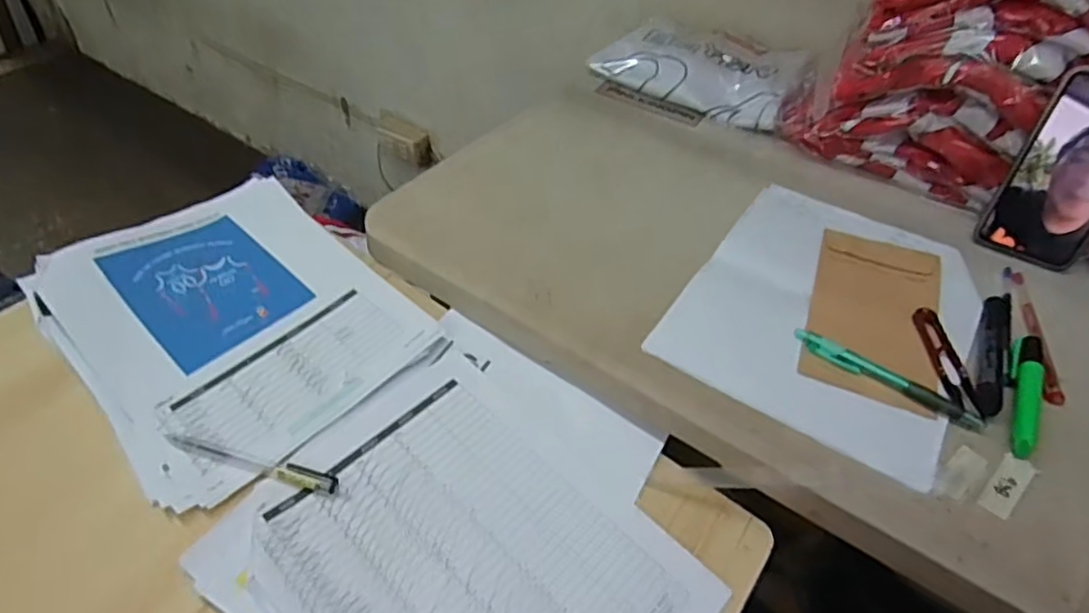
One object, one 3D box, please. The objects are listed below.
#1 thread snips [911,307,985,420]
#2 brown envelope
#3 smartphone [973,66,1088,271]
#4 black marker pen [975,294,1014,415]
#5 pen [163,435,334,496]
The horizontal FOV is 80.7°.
[{"bbox_3d":[0.316,0.041,0.504,0.022,0.008,0.103,3,45,0],"label":"thread snips"},{"bbox_3d":[0.279,0.002,0.542,0.099,0.011,0.191,18,47,14],"label":"brown envelope"},{"bbox_3d":[0.455,-0.117,0.555,0.084,0.164,0.019,29,40,26],"label":"smartphone"},{"bbox_3d":[0.356,0.035,0.507,0.022,0.015,0.138,24,49,20],"label":"black marker pen"},{"bbox_3d":[-0.209,0.113,0.456,0.128,0.011,0.015,11,46,7],"label":"pen"}]

